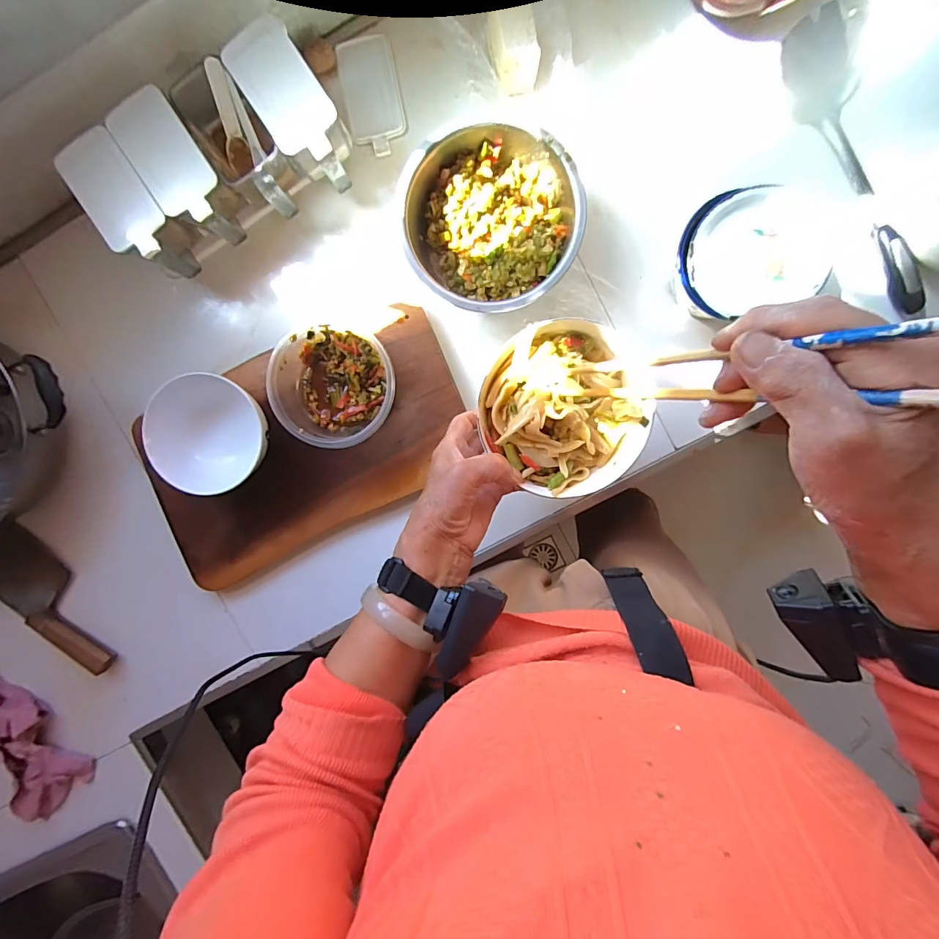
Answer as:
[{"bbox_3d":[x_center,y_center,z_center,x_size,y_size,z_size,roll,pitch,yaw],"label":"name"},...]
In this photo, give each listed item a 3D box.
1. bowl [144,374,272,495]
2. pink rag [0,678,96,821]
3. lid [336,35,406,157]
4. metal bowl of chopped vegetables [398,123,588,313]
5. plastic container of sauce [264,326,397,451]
[{"bbox_3d":[-0.283,-0.037,0.485,0.131,0.056,0.123,24,95,0],"label":"bowl"},{"bbox_3d":[-0.594,0.365,0.575,0.112,0.036,0.201,-33,93,5],"label":"pink rag"},{"bbox_3d":[-0.110,-0.426,0.495,0.062,0.006,0.124,-10,94,3],"label":"lid"},{"bbox_3d":[0.024,-0.255,0.467,0.173,0.074,0.175,0,95,3],"label":"metal bowl of chopped vegetables"},{"bbox_3d":[-0.153,-0.092,0.483,0.140,0.045,0.123,17,95,1],"label":"plastic container of sauce"}]

